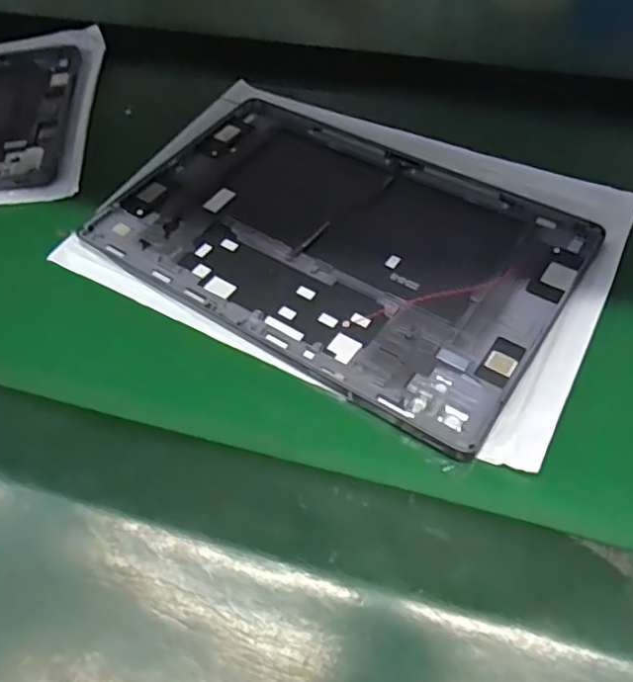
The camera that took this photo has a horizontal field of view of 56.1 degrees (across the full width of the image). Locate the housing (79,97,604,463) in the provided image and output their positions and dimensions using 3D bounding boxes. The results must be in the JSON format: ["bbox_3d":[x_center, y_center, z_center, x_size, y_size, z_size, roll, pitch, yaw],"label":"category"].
[{"bbox_3d":[0.012,-0.059,0.337,0.250,0.011,0.164,28,60,22],"label":"housing"}]

